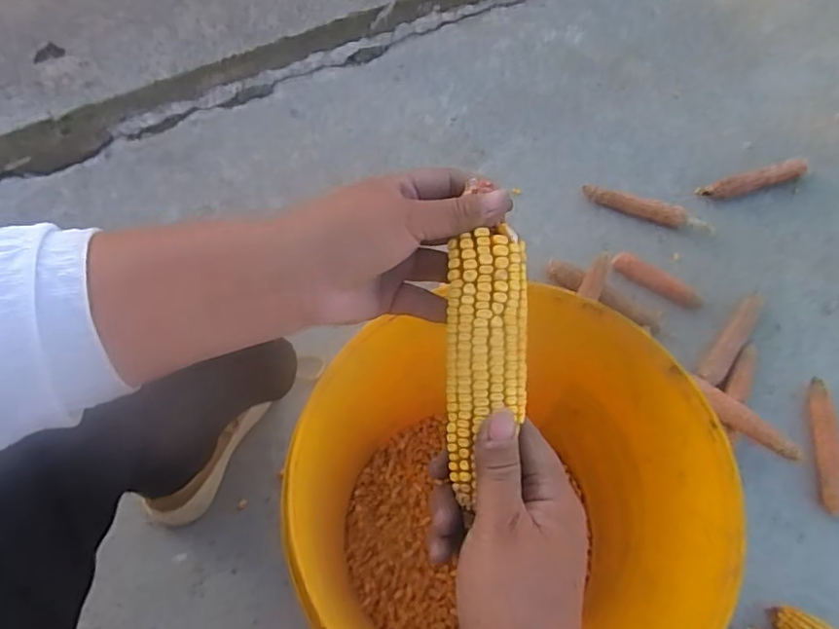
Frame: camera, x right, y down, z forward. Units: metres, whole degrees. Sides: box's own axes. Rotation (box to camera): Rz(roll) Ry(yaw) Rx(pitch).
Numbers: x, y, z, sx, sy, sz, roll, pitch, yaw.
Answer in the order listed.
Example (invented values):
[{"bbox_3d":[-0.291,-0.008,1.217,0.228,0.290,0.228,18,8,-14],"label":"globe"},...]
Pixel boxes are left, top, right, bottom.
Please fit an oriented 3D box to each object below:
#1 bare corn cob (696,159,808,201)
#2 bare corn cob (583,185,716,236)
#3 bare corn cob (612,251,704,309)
[{"bbox_3d":[0.539,-0.214,0.941,0.179,0.035,0.032,-14,64,-8],"label":"bare corn cob"},{"bbox_3d":[0.352,-0.160,0.904,0.198,0.027,0.031,20,65,8],"label":"bare corn cob"},{"bbox_3d":[0.340,-0.047,0.841,0.129,0.031,0.027,34,67,15],"label":"bare corn cob"}]

